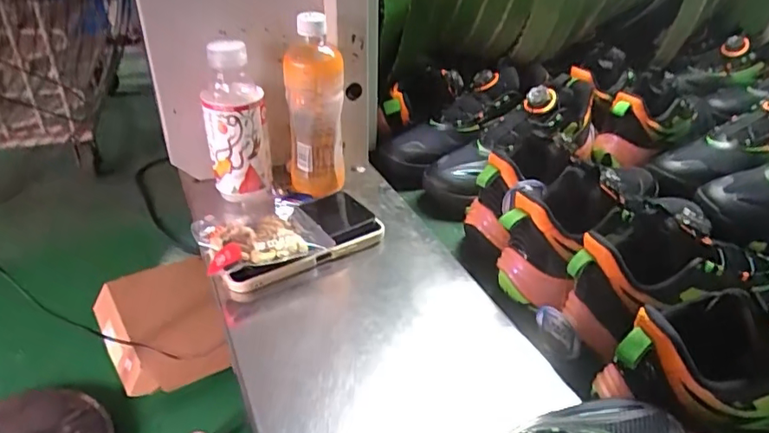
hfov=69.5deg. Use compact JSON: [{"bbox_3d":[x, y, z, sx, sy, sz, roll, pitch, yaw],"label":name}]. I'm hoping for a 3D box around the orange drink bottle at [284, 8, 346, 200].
[{"bbox_3d":[-0.079,-0.119,0.630,0.065,0.205,0.062,-5,33,-7],"label":"orange drink bottle"}]

